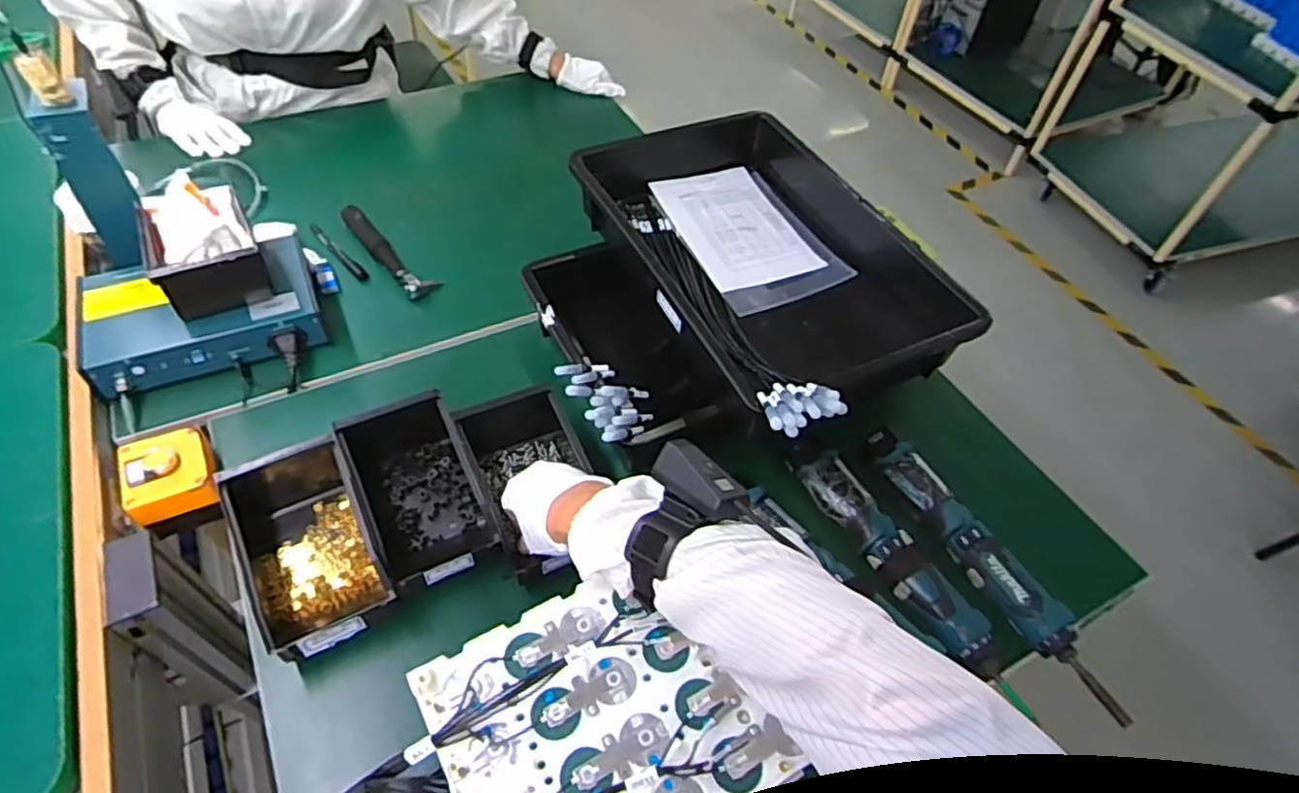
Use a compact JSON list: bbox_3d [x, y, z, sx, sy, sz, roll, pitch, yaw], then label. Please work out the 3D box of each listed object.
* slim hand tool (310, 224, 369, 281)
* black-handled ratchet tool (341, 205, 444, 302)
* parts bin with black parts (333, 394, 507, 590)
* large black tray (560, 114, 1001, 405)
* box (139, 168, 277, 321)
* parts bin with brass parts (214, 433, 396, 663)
[{"bbox_3d":[-0.415,-0.193,0.928,0.133,0.009,0.015,38,58,23],"label":"slim hand tool"},{"bbox_3d":[-0.356,-0.199,0.927,0.205,0.024,0.045,38,58,23],"label":"black-handled ratchet tool"},{"bbox_3d":[-0.227,0.085,0.680,0.102,0.075,0.200,-23,57,-21],"label":"parts bin with black parts"},{"bbox_3d":[0.105,-0.185,0.825,0.295,0.092,0.499,-21,56,-20],"label":"large black tray"},{"bbox_3d":[-0.497,-0.170,0.775,0.102,0.079,0.151,-23,57,-21],"label":"box"},{"bbox_3d":[-0.309,0.126,0.634,0.104,0.072,0.204,-22,56,-21],"label":"parts bin with brass parts"}]

